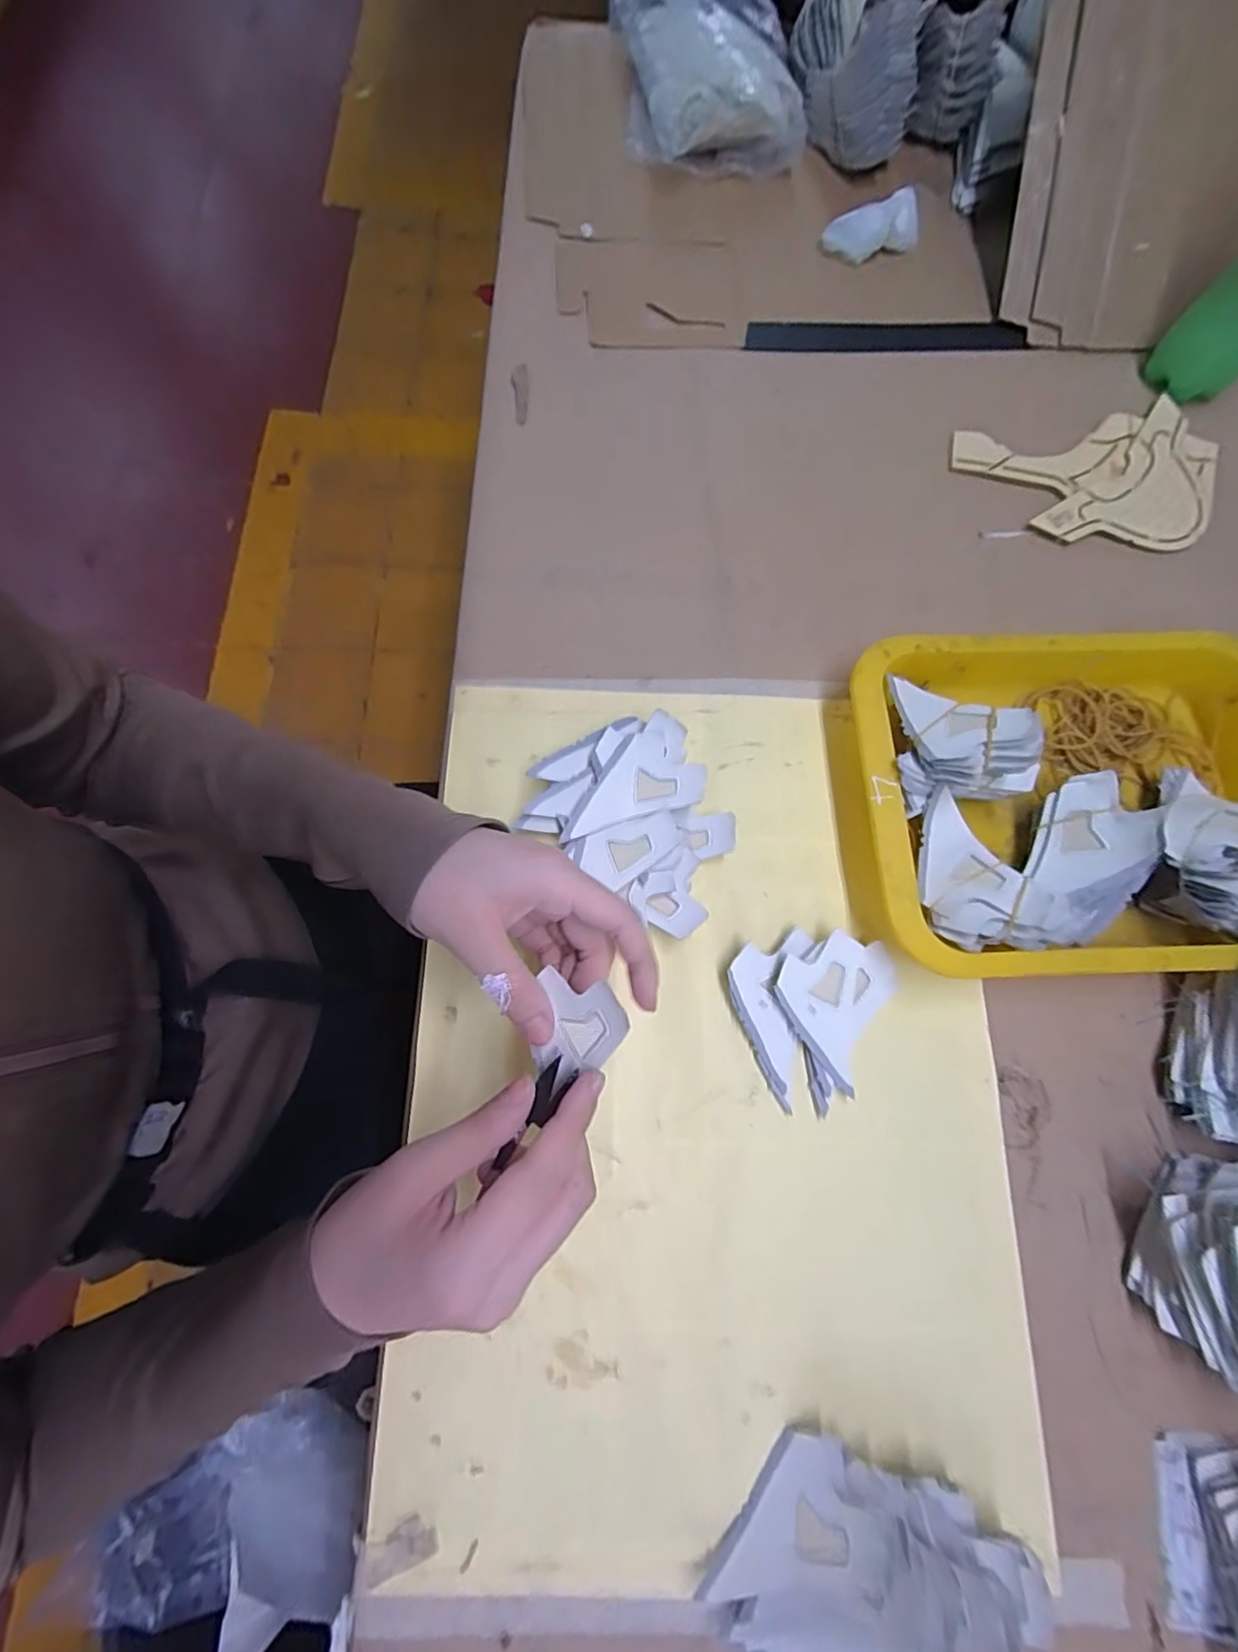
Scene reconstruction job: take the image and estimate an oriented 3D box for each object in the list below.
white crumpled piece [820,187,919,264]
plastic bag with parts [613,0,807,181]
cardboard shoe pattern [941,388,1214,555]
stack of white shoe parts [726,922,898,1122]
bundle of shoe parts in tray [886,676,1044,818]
[{"bbox_3d":[0.203,-0.478,0.481,0.075,0.028,0.028,-11,76,-4],"label":"white crumpled piece"},{"bbox_3d":[0.076,-0.622,0.500,0.149,0.051,0.163,0,75,-1],"label":"plastic bag with parts"},{"bbox_3d":[0.346,-0.248,0.434,0.182,0.008,0.116,-11,76,-4],"label":"cardboard shoe pattern"},{"bbox_3d":[0.112,0.101,0.328,0.089,0.016,0.087,-20,76,-6],"label":"stack of white shoe parts"},{"bbox_3d":[0.191,-0.054,0.348,0.076,0.055,0.084,-10,75,-4],"label":"bundle of shoe parts in tray"}]

